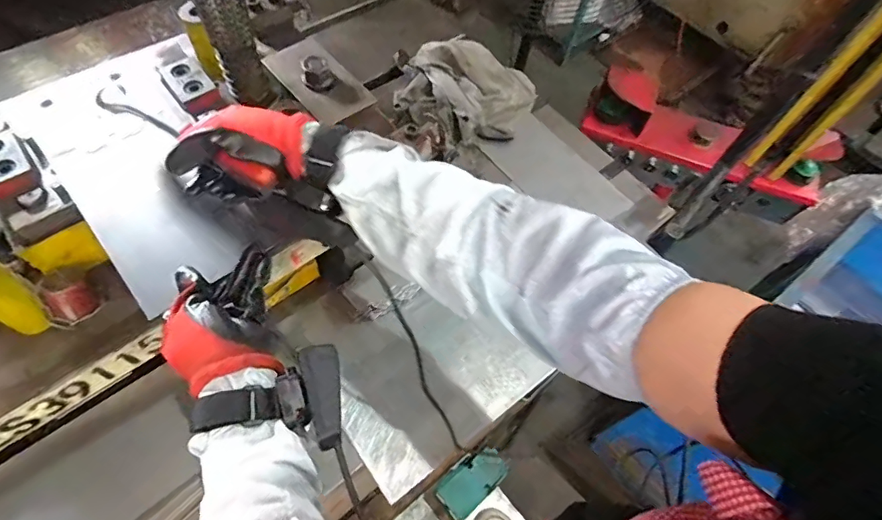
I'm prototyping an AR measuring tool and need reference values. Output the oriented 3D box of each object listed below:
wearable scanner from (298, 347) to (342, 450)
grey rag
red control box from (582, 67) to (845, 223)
[{"bbox_3d":[-0.084,0.095,0.347,0.025,0.017,0.076,-11,61,-10],"label":"wearable scanner"},{"bbox_3d":[0.046,-0.274,0.797,0.200,0.065,0.190,-39,69,-23],"label":"grey rag"},{"bbox_3d":[0.614,-0.271,1.165,0.545,0.215,0.155,20,60,8],"label":"red control box"}]

